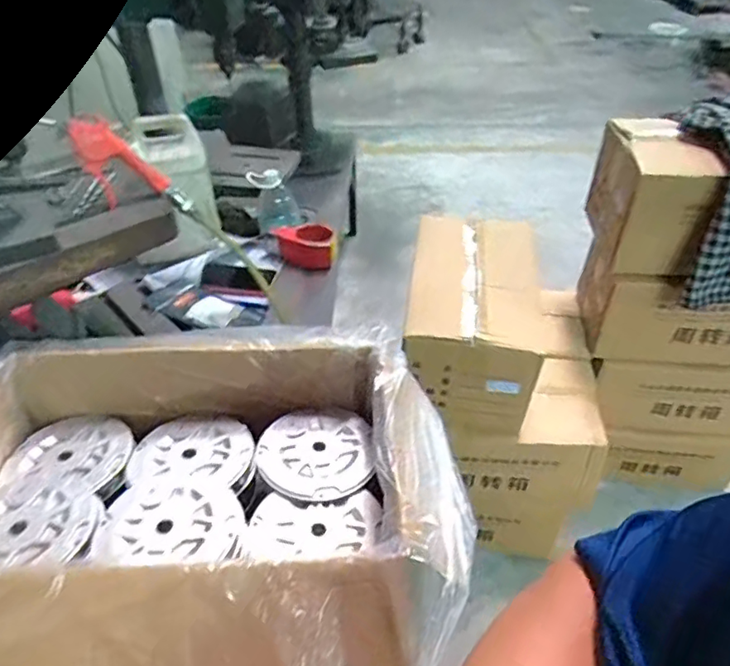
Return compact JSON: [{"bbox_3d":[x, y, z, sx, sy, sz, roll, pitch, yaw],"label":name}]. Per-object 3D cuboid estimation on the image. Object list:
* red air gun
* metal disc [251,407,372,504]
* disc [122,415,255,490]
[{"bbox_3d":[-0.299,-0.207,0.673,0.071,0.112,0.027,-31,37,-2],"label":"red air gun"},{"bbox_3d":[-0.057,0.135,0.637,0.128,0.014,0.127,-1,42,0],"label":"metal disc"},{"bbox_3d":[-0.197,0.132,0.643,0.132,0.022,0.115,4,42,6],"label":"disc"}]

